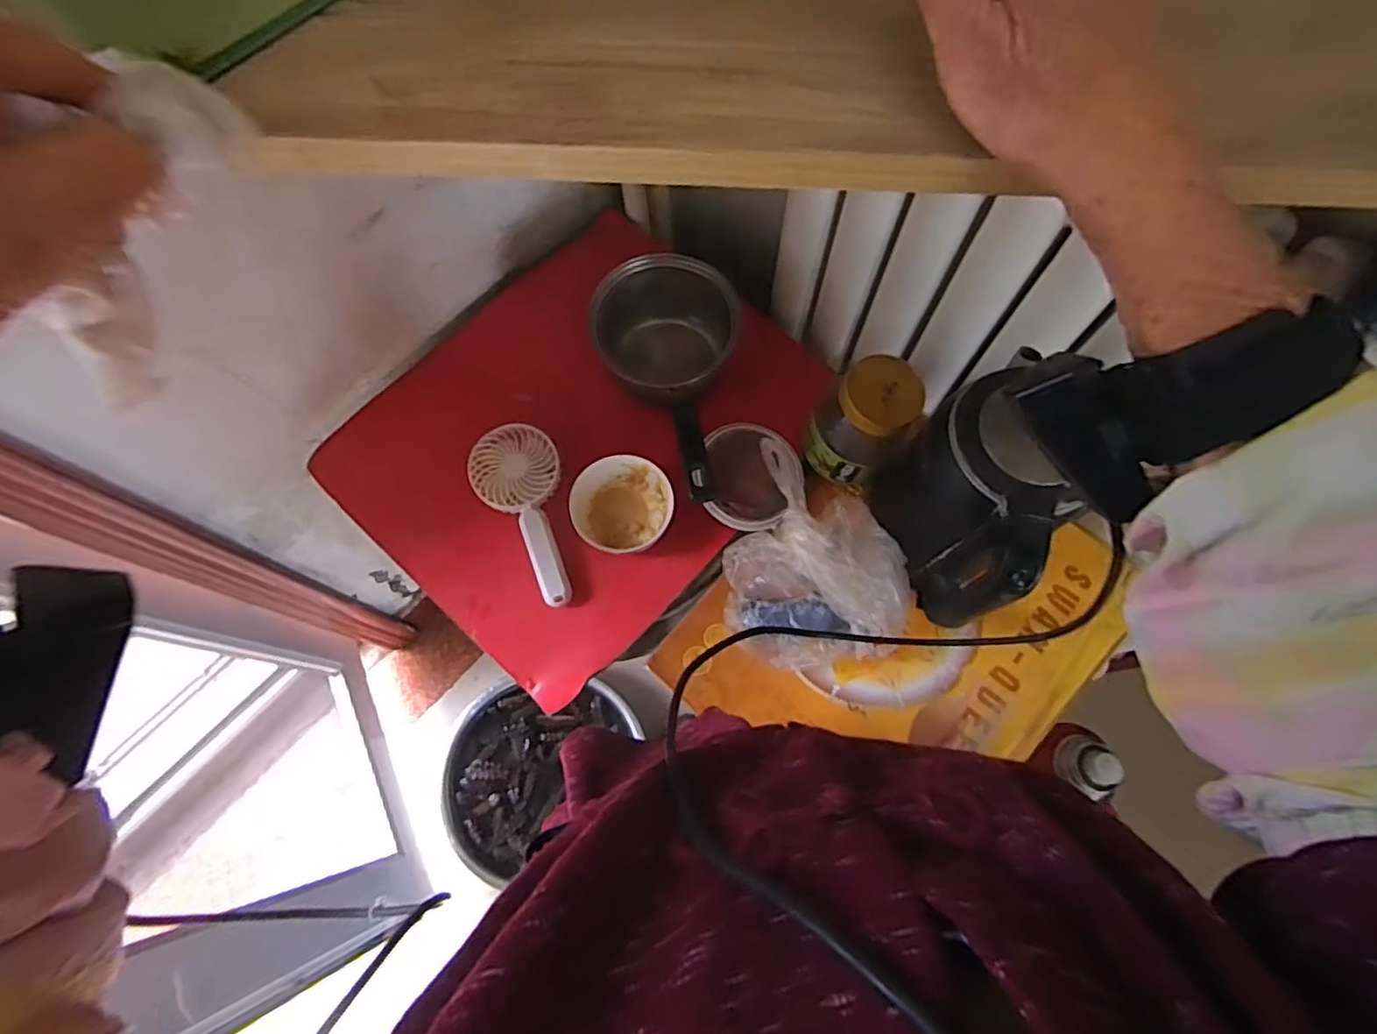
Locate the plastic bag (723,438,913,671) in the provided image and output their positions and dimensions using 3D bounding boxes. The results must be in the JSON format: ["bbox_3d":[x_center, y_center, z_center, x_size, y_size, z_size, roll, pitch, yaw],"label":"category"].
[{"bbox_3d":[0.112,0.048,0.657,0.172,0.131,0.235,-40,75,-13],"label":"plastic bag"}]

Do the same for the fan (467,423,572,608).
[{"bbox_3d":[-0.181,0.000,0.711,0.094,0.047,0.208,-14,71,-5],"label":"fan"}]

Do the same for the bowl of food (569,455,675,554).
[{"bbox_3d":[-0.071,-0.010,0.706,0.109,0.049,0.106,3,70,1],"label":"bowl of food"}]

